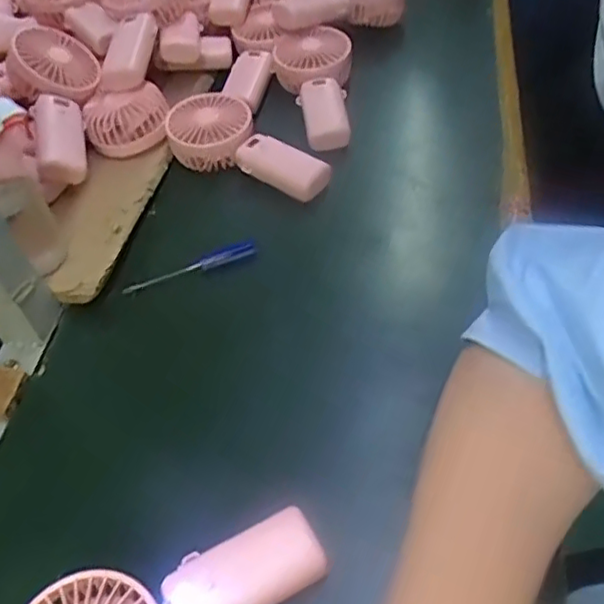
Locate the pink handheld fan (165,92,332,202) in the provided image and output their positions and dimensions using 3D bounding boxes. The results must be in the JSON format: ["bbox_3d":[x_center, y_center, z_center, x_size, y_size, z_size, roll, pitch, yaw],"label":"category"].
[{"bbox_3d":[-0.051,-0.158,0.640,0.185,0.044,0.083,21,56,21],"label":"pink handheld fan"}]

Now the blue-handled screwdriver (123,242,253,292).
[{"bbox_3d":[-0.098,-0.031,0.561,0.121,0.010,0.019,-23,52,-13],"label":"blue-handled screwdriver"}]

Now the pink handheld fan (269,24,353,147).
[{"bbox_3d":[0.015,-0.235,0.695,0.092,0.047,0.185,-4,51,6],"label":"pink handheld fan"}]

